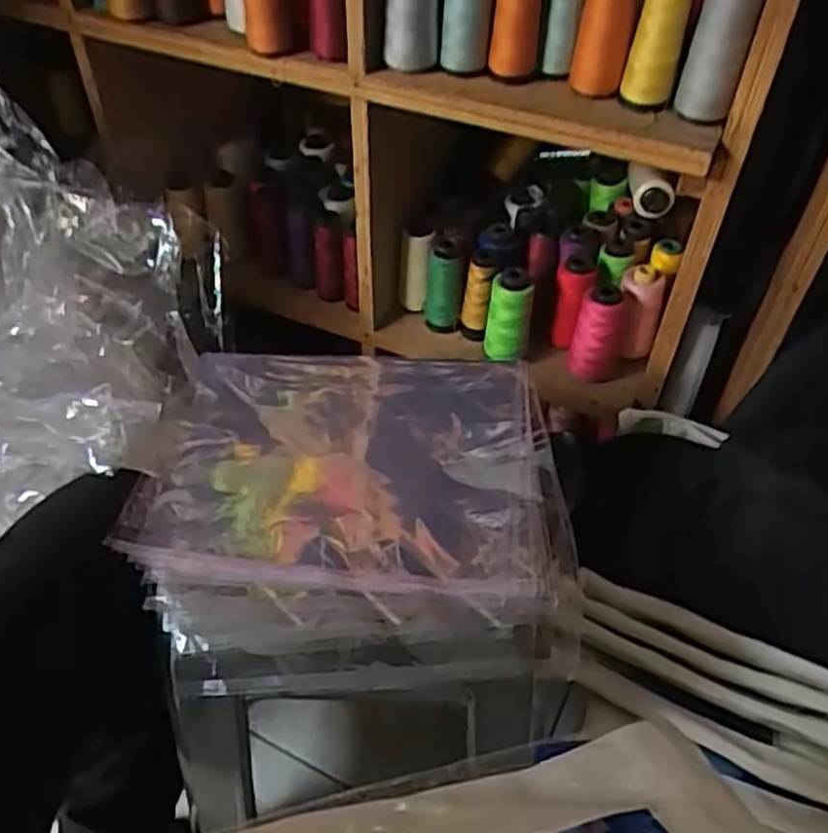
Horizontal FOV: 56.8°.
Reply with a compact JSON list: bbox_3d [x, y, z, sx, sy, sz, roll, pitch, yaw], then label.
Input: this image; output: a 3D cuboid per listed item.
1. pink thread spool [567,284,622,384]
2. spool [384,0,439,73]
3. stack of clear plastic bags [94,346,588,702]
[{"bbox_3d":[0.204,-0.095,0.847,0.049,0.118,0.049,1,46,-1],"label":"pink thread spool"},{"bbox_3d":[-0.003,-0.368,0.676,0.048,0.110,0.050,0,46,-2],"label":"spool"},{"bbox_3d":[-0.049,0.062,0.587,0.314,0.032,0.304,0,46,-2],"label":"stack of clear plastic bags"}]

